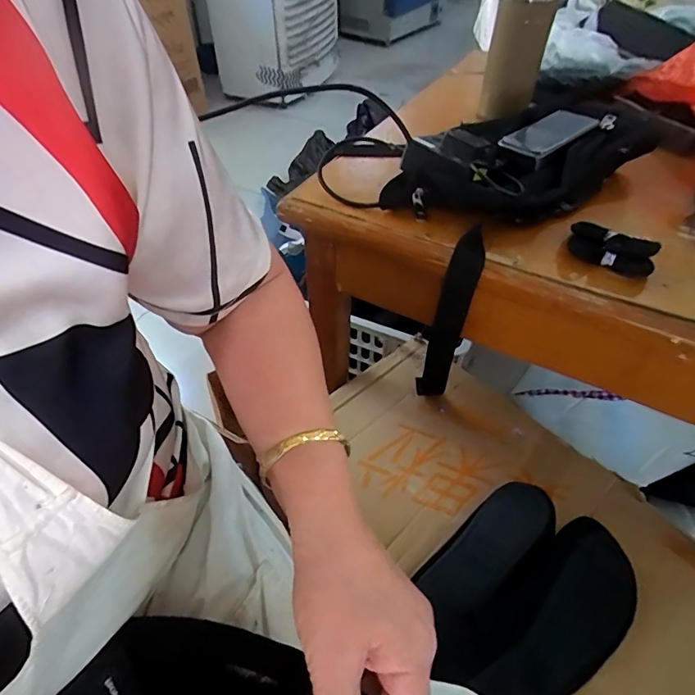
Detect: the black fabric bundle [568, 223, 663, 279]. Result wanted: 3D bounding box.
[{"bbox_3d":[0.239,-0.091,0.419,0.075,0.021,0.040,33,56,26],"label":"black fabric bundle"}]

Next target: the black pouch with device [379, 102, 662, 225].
[{"bbox_3d":[0.185,-0.200,0.487,0.270,0.053,0.161,-34,57,-27],"label":"black pouch with device"}]

